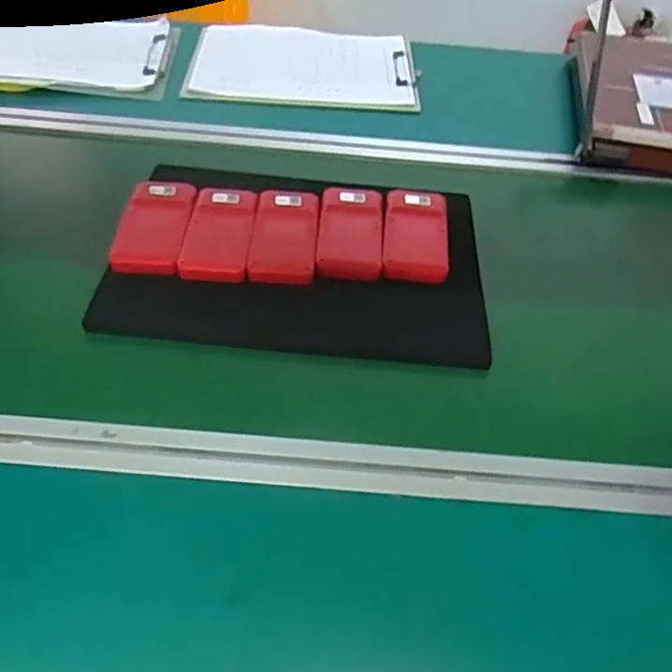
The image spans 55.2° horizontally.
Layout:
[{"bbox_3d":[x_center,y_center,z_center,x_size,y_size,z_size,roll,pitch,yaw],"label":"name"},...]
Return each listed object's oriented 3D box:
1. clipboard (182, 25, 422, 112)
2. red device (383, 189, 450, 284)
[{"bbox_3d":[-0.043,-0.377,0.885,0.299,0.014,0.200,1,53,-5],"label":"clipboard"},{"bbox_3d":[0.079,-0.098,0.633,0.062,0.030,0.118,6,46,1],"label":"red device"}]

